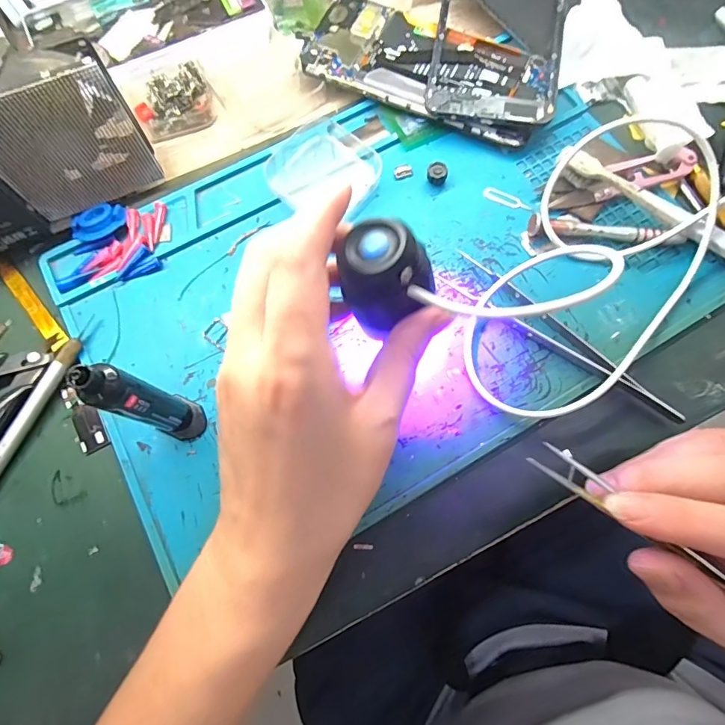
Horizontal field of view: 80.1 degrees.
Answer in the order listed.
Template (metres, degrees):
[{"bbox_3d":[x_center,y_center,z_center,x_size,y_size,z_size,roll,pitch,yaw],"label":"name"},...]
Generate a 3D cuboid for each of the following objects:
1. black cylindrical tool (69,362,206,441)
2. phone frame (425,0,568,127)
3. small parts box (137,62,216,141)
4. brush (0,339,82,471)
[{"bbox_3d":[-0.101,0.021,0.205,0.018,0.092,0.020,18,75,7],"label":"black cylindrical tool"},{"bbox_3d":[0.099,-0.249,0.307,0.085,0.007,0.181,10,80,5],"label":"phone frame"},{"bbox_3d":[-0.136,-0.190,0.310,0.056,0.019,0.049,-26,74,-6],"label":"small parts box"},{"bbox_3d":[-0.199,0.042,0.243,0.014,0.010,0.124,25,75,8],"label":"brush"}]

